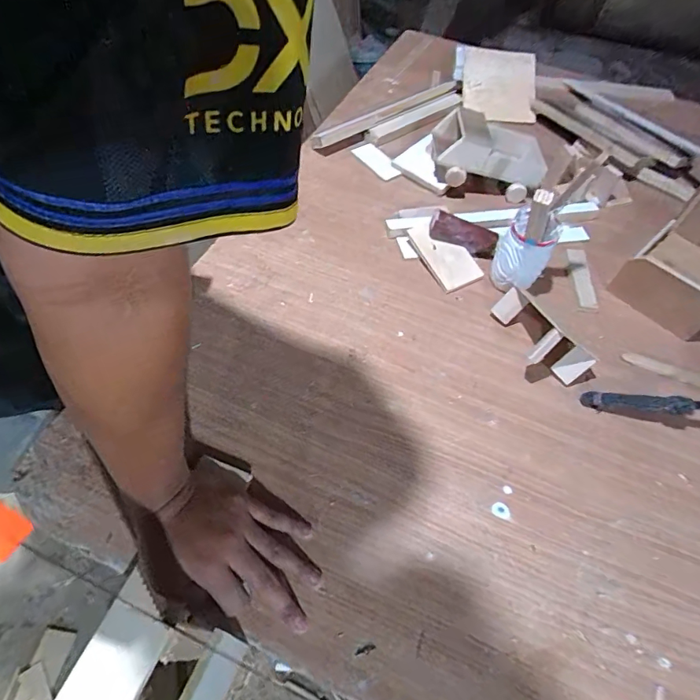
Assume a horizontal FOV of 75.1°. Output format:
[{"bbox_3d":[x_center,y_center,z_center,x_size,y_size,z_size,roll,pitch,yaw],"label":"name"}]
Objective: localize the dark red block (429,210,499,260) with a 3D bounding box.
[{"bbox_3d":[0.162,-0.162,0.643,0.097,0.042,0.027,19,53,-17],"label":"dark red block"}]

